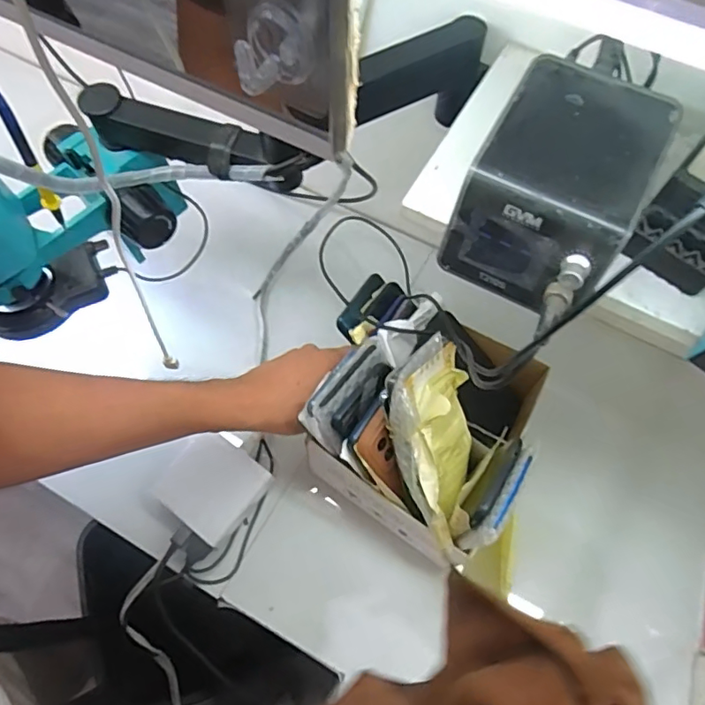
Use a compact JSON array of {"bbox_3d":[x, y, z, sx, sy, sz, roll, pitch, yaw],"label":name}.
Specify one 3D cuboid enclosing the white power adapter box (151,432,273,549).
[{"bbox_3d":[-0.140,0.134,0.547,0.085,0.045,0.085,36,68,15],"label":"white power adapter box"}]

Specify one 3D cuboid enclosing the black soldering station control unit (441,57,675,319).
[{"bbox_3d":[0.119,-0.097,0.323,0.087,0.075,0.114,26,66,11],"label":"black soldering station control unit"}]

